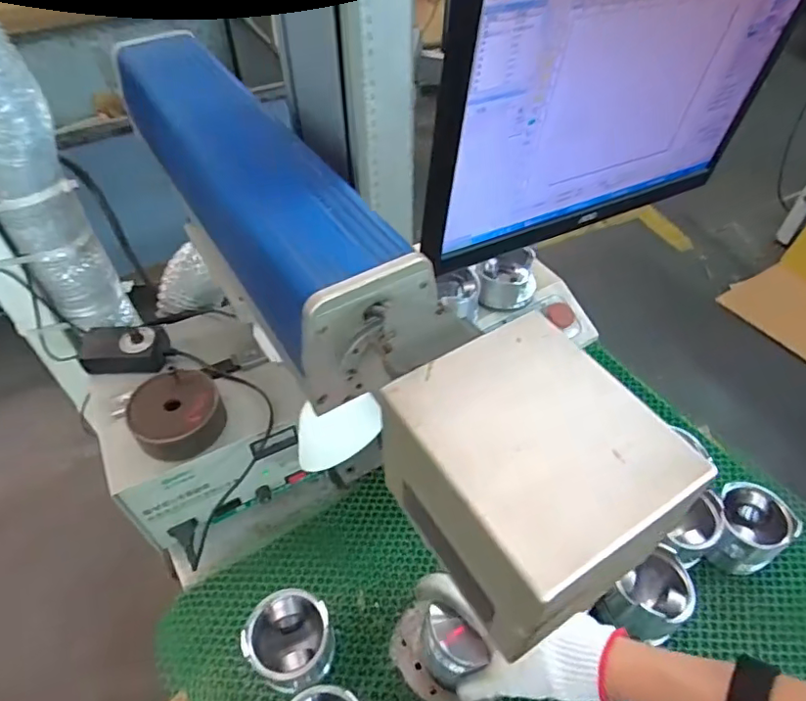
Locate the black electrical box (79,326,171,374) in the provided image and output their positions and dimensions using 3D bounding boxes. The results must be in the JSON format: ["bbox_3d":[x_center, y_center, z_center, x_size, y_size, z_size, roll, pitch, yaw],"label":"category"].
[{"bbox_3d":[-0.314,-0.003,0.627,0.095,0.033,0.054,-3,48,-3],"label":"black electrical box"}]

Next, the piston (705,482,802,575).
[{"bbox_3d":[0.374,0.193,0.609,0.076,0.089,0.072,0,48,0],"label":"piston"}]

